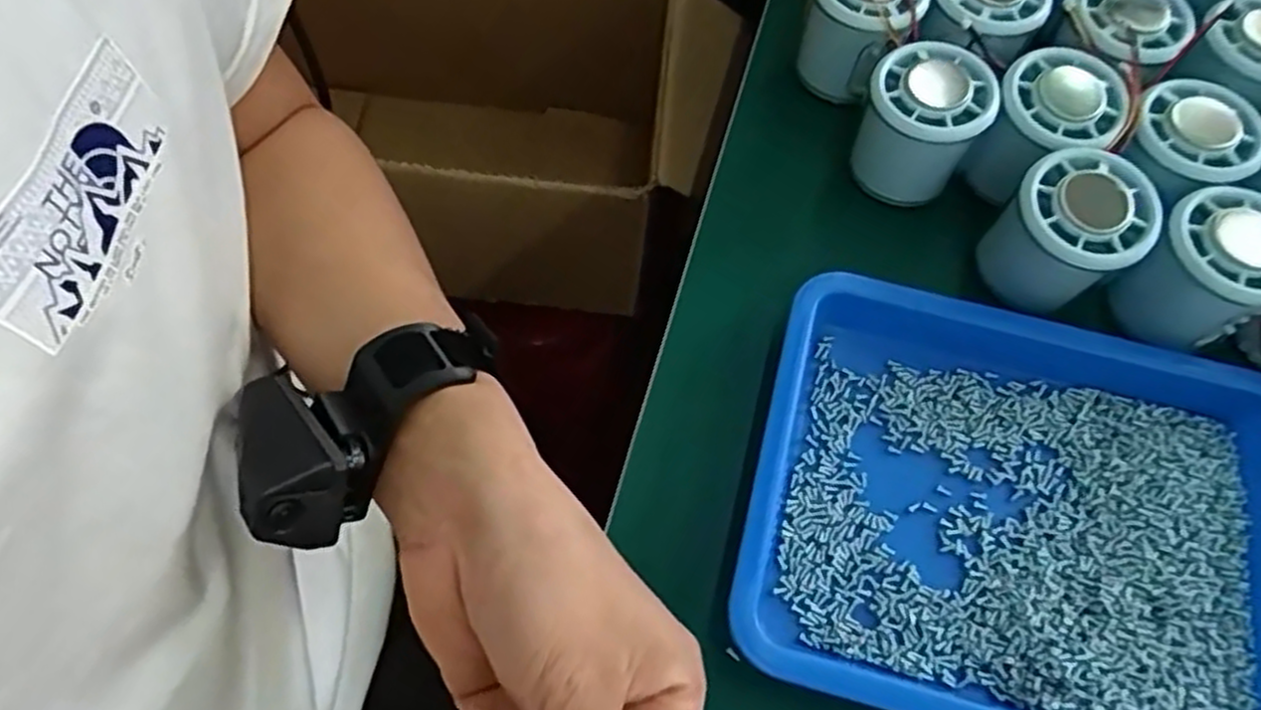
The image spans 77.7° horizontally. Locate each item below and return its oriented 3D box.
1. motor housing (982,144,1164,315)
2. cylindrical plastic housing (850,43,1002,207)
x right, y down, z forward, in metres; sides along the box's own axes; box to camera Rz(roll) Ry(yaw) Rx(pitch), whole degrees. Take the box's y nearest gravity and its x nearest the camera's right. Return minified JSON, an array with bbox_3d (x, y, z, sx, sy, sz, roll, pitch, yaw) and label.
[{"bbox_3d":[0.194,-0.052,0.353,0.053,0.060,0.052,1,66,-3],"label":"motor housing"},{"bbox_3d":[0.138,-0.110,0.381,0.054,0.058,0.047,36,69,13],"label":"cylindrical plastic housing"}]

